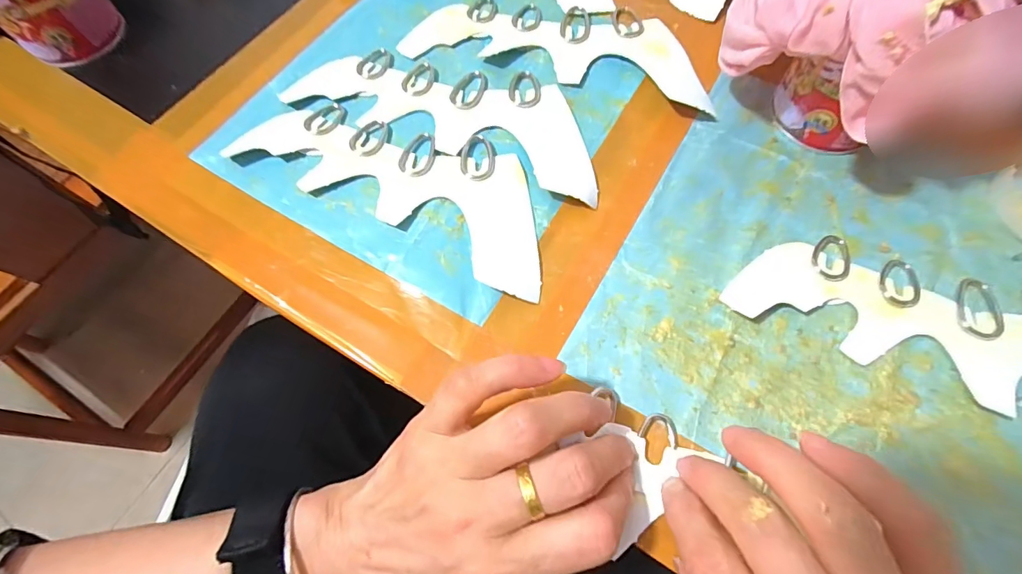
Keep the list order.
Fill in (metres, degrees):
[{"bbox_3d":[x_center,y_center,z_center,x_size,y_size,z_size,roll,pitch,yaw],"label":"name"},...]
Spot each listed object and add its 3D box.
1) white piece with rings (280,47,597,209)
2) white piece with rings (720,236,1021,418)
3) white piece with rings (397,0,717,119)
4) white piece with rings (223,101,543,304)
[{"bbox_3d":[-0.036,-0.120,0.299,0.210,0.011,0.081,23,70,11],"label":"white piece with rings"},{"bbox_3d":[0.222,0.019,0.231,0.203,0.011,0.080,26,71,12],"label":"white piece with rings"},{"bbox_3d":[0.033,-0.172,0.319,0.206,0.011,0.080,18,69,9],"label":"white piece with rings"},{"bbox_3d":[-0.066,-0.069,0.279,0.209,0.011,0.082,25,70,12],"label":"white piece with rings"}]

